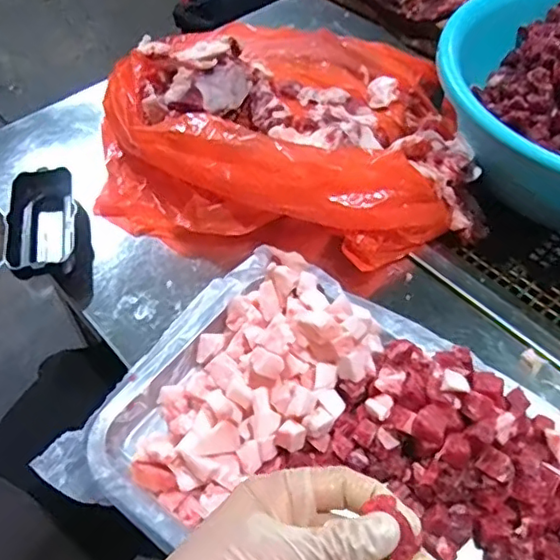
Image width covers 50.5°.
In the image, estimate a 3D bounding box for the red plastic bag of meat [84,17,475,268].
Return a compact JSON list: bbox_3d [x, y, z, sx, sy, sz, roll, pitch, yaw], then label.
[{"bbox_3d":[0.017,-0.158,0.541,0.329,0.088,0.292,12,54,11],"label":"red plastic bag of meat"}]

